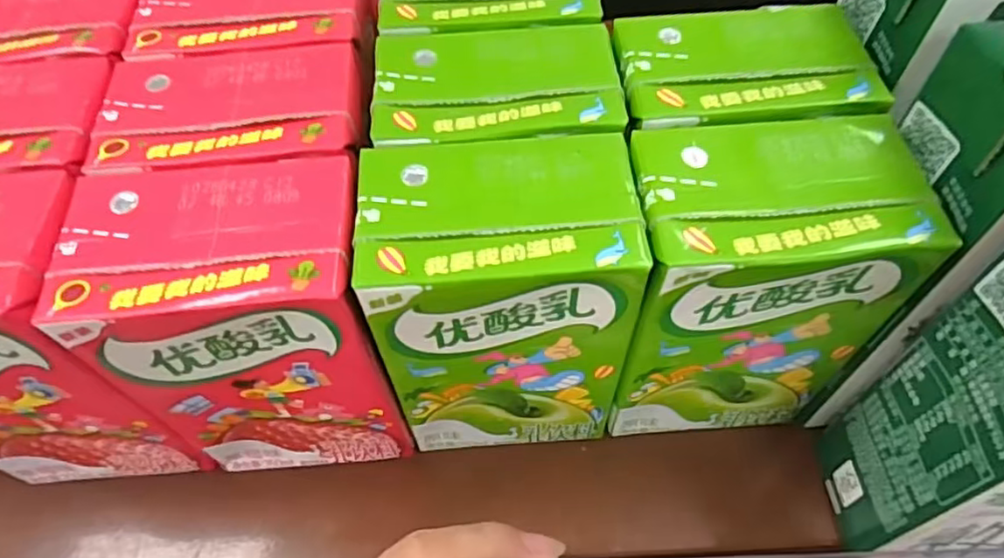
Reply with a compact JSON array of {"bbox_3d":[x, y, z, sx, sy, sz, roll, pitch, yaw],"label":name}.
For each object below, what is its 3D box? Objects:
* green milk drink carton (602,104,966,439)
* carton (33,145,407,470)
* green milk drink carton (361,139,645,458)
[{"bbox_3d":[0.065,0.005,0.183,0.063,0.096,0.042,-3,58,1],"label":"green milk drink carton"},{"bbox_3d":[-0.063,0.015,0.181,0.062,0.098,0.044,-4,58,0],"label":"carton"},{"bbox_3d":[0.001,0.010,0.183,0.062,0.098,0.041,-4,58,0],"label":"green milk drink carton"}]

